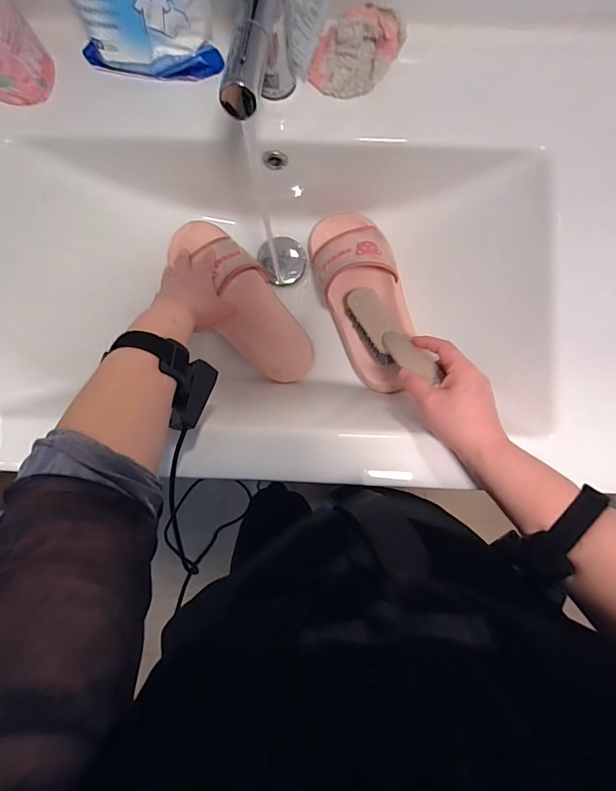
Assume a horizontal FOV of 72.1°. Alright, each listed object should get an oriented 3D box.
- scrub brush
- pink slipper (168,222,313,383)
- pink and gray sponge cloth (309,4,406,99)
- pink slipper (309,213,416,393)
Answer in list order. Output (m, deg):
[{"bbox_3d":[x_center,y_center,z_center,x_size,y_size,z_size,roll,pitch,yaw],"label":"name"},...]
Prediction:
[{"bbox_3d":[0.094,-0.067,0.497,0.044,0.038,0.169,-34,51,-1],"label":"scrub brush"},{"bbox_3d":[-0.086,-0.132,0.579,0.097,0.077,0.257,-34,89,-1],"label":"pink slipper"},{"bbox_3d":[0.054,-0.361,0.446,0.105,0.041,0.067,-10,85,1],"label":"pink and gray sponge cloth"},{"bbox_3d":[0.070,-0.129,0.560,0.107,0.085,0.259,-13,85,1],"label":"pink slipper"}]

